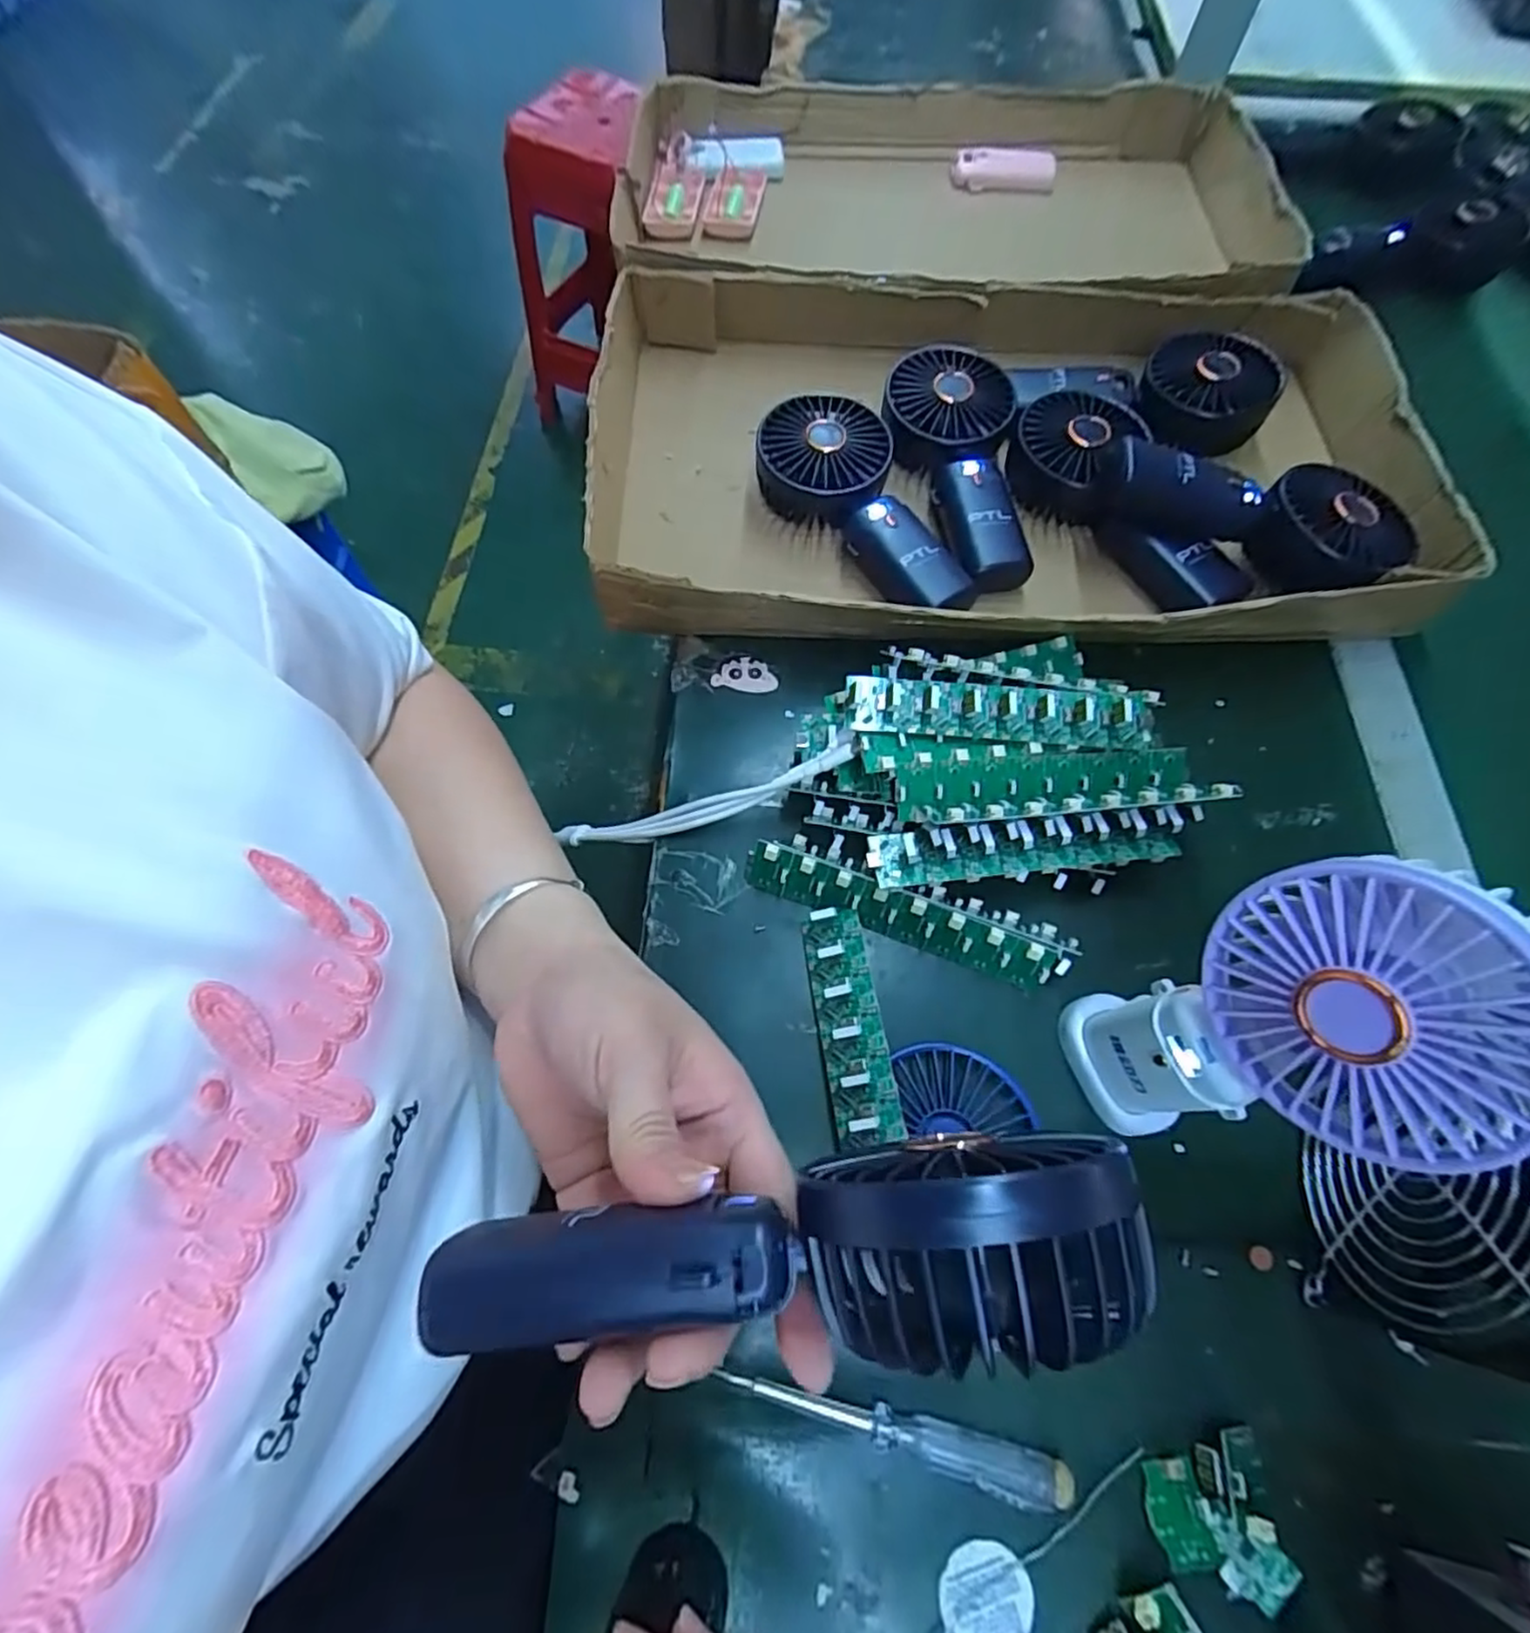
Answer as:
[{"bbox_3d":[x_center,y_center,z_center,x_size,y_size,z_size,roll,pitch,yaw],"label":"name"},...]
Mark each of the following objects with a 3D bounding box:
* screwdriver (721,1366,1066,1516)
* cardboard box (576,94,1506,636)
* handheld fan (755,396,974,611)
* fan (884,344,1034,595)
[{"bbox_3d":[0.050,0.240,0.270,0.132,0.013,0.016,13,66,5],"label":"screwdriver"},{"bbox_3d":[0.164,-0.371,0.520,0.532,0.060,0.593,2,66,0],"label":"cardboard box"},{"bbox_3d":[0.071,-0.204,0.455,0.086,0.043,0.180,-41,72,-17],"label":"handheld fan"},{"bbox_3d":[0.127,-0.233,0.467,0.085,0.048,0.181,1,66,0],"label":"fan"}]

